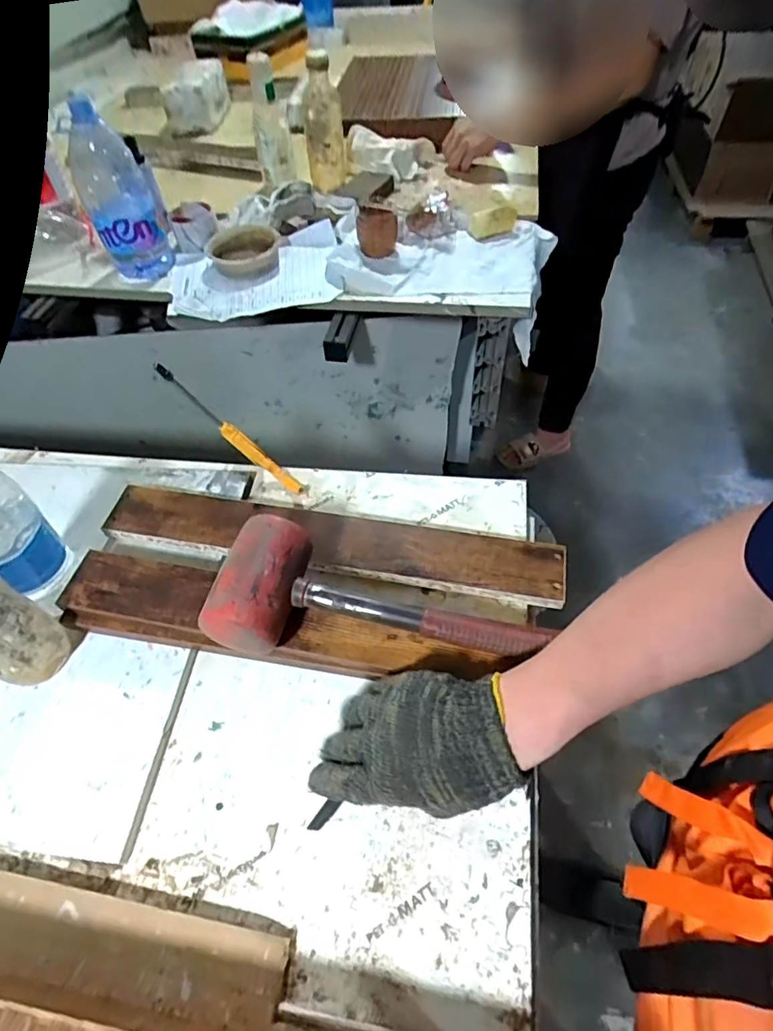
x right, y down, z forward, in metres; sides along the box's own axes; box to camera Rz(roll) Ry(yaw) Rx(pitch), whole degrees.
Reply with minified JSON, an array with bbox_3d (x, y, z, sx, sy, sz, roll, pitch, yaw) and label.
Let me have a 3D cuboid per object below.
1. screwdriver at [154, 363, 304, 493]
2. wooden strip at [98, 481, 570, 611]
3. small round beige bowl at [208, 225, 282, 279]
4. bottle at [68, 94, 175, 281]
[{"bbox_3d":[-0.179,-0.098,0.609,0.216,0.024,0.016,41,62,-1],"label":"screwdriver"},{"bbox_3d":[-0.059,0.025,0.539,0.458,0.031,0.063,7,54,9],"label":"wooden strip"},{"bbox_3d":[-0.245,-0.456,0.923,0.123,0.035,0.130,-2,53,3],"label":"small round beige bowl"},{"bbox_3d":[-0.428,-0.519,0.856,0.114,0.238,0.093,-21,54,-12],"label":"bottle"}]

